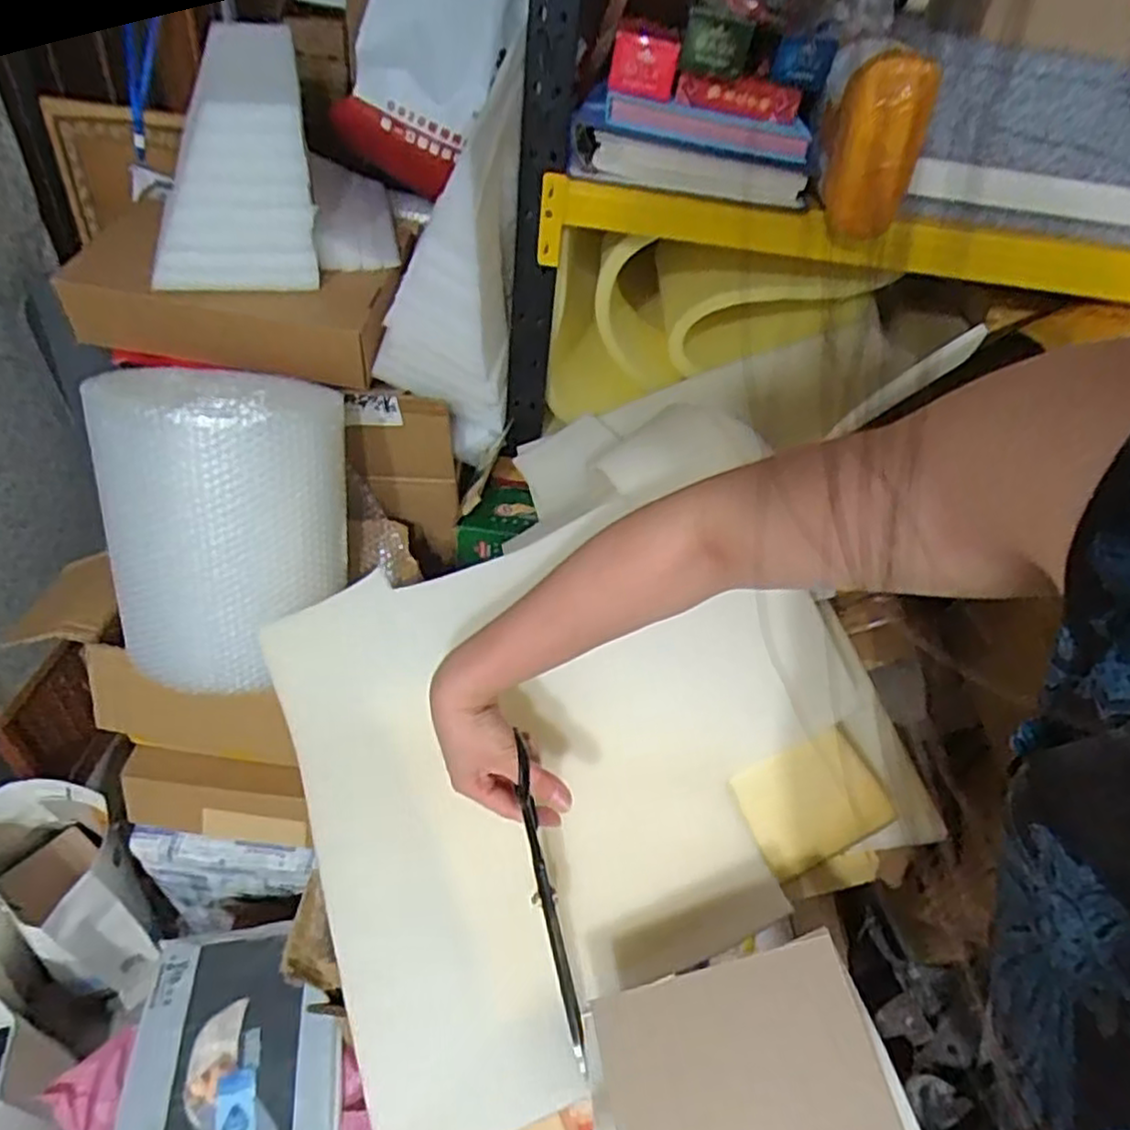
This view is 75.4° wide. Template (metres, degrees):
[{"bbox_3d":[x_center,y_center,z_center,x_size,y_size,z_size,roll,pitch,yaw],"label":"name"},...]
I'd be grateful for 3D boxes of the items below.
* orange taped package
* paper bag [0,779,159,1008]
[{"bbox_3d":[0.289,-0.390,0.687,0.083,0.144,0.071,20,44,12],"label":"orange taped package"},{"bbox_3d":[-0.732,0.488,1.107,0.257,0.285,0.156,32,48,24],"label":"paper bag"}]

